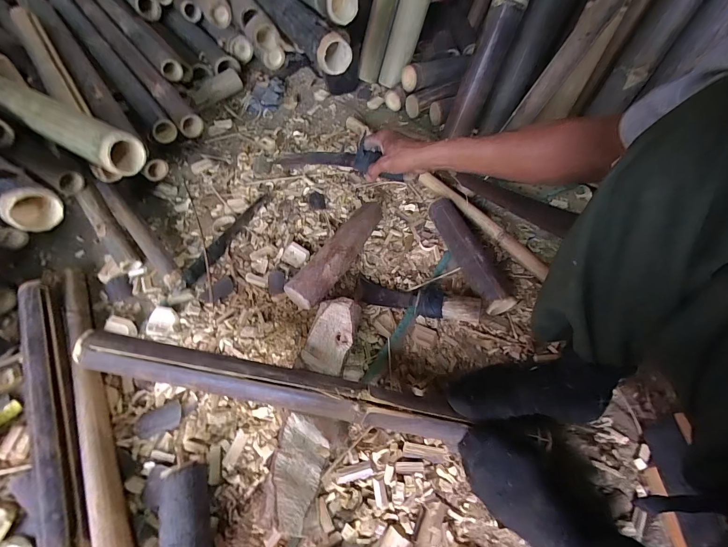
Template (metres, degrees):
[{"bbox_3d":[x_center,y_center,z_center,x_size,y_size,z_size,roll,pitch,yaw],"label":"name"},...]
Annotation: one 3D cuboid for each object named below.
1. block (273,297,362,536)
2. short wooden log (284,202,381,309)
[{"bbox_3d":[-0.069,0.193,0.511,0.087,0.060,0.325,6,60,4],"label":"block"},{"bbox_3d":[-0.044,-0.041,0.648,0.057,0.065,0.259,30,64,17],"label":"short wooden log"}]

